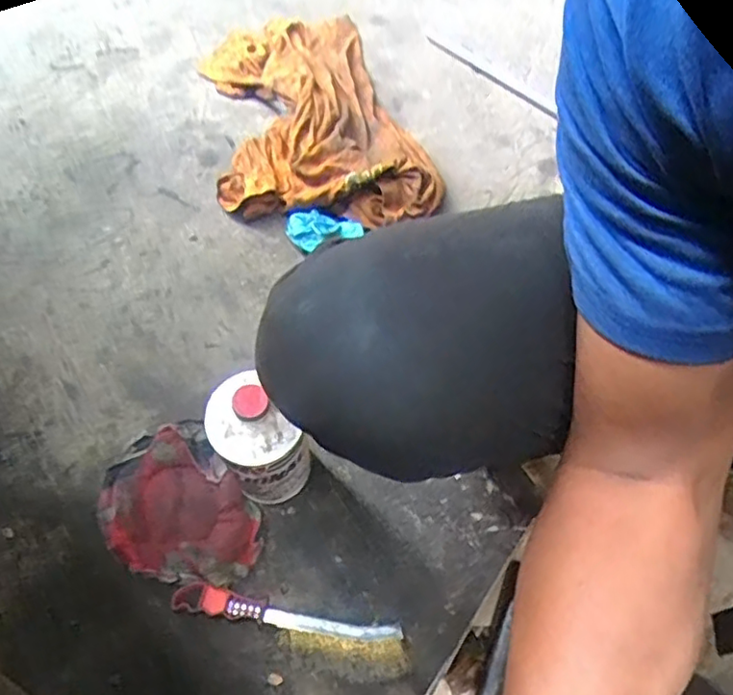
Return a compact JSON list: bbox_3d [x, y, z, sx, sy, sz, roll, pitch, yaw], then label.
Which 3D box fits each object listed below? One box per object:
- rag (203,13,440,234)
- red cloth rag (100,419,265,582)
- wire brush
[{"bbox_3d":[-0.091,-0.354,0.936,0.303,0.067,0.460,-16,67,-9],"label":"rag"},{"bbox_3d":[-0.205,0.175,0.680,0.139,0.028,0.185,-33,69,-17],"label":"red cloth rag"},{"bbox_3d":[-0.077,0.285,0.641,0.239,0.023,0.052,14,64,6],"label":"wire brush"}]

